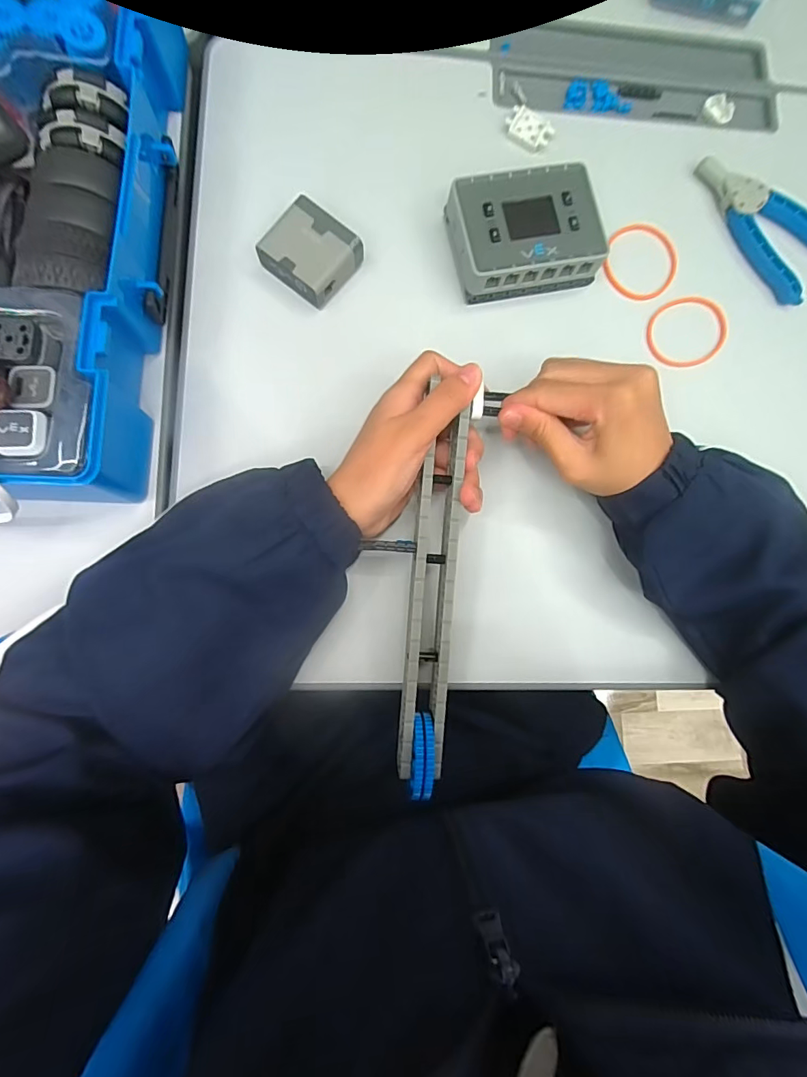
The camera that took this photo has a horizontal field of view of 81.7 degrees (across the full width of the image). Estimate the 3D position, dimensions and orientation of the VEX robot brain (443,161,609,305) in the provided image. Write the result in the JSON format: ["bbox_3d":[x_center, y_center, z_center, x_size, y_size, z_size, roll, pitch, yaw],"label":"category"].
[{"bbox_3d":[0.086,-0.220,0.341,0.103,0.035,0.076,-13,85,-6],"label":"VEX robot brain"}]

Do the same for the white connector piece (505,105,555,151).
[{"bbox_3d":[0.097,-0.318,0.365,0.036,0.009,0.023,32,83,-1],"label":"white connector piece"}]

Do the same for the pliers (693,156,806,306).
[{"bbox_3d":[0.291,-0.253,0.368,0.062,0.016,0.128,-33,87,-7],"label":"pliers"}]

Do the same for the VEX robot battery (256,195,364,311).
[{"bbox_3d":[-0.066,-0.199,0.331,0.054,0.027,0.054,41,83,1],"label":"VEX robot battery"}]

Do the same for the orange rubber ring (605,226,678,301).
[{"bbox_3d":[0.184,-0.214,0.361,0.057,0.007,0.061,0,86,-6],"label":"orange rubber ring"}]

